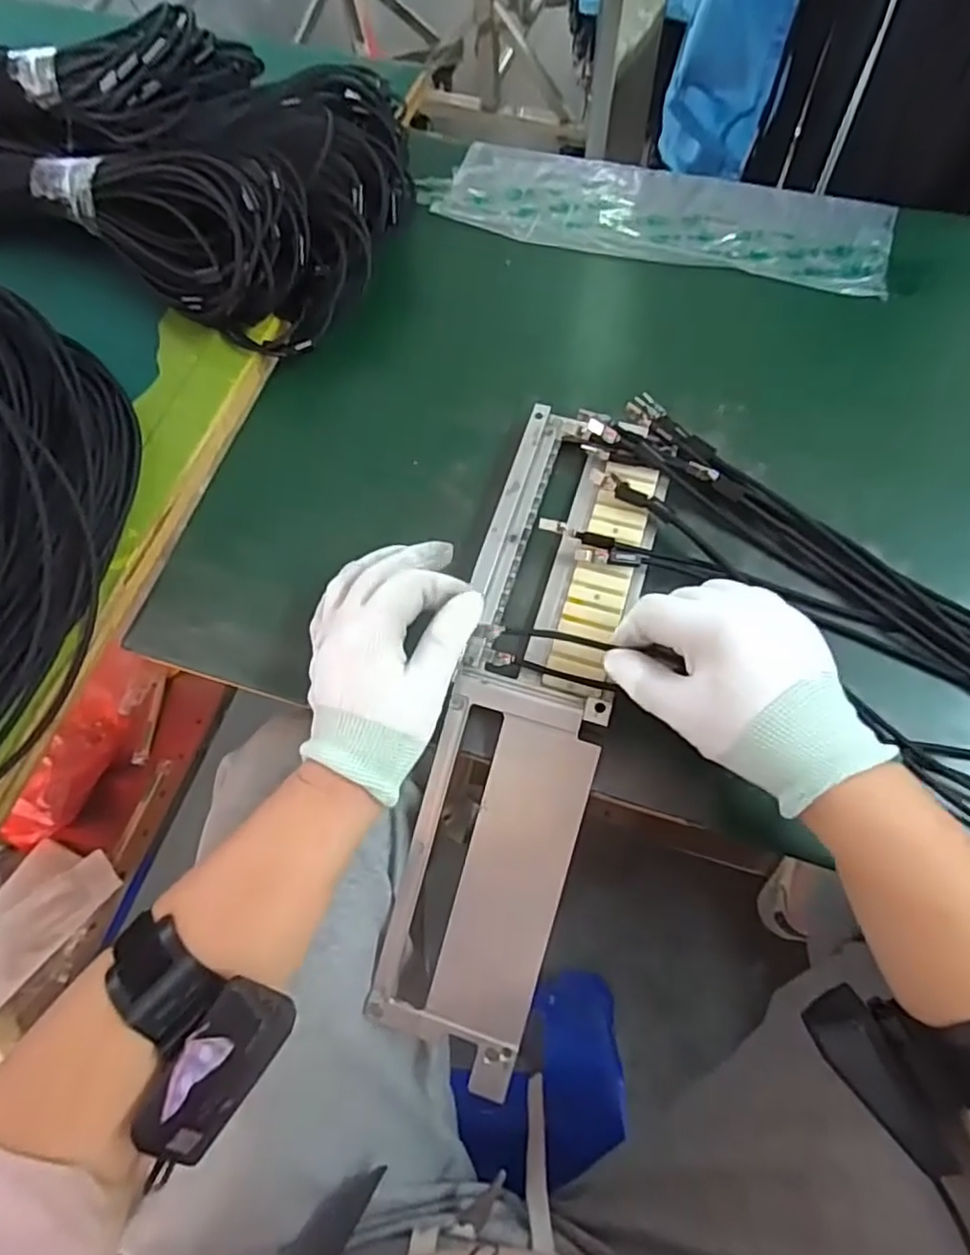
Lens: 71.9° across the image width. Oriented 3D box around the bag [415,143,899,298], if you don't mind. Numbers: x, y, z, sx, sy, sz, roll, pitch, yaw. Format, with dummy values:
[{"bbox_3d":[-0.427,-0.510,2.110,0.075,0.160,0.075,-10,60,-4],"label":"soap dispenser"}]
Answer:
[{"bbox_3d":[0.131,-0.329,0.531,0.356,0.012,0.104,14,69,9],"label":"bag"}]

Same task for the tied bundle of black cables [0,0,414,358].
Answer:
[{"bbox_3d":[-0.409,-0.358,0.504,0.694,0.104,0.206,9,68,7],"label":"tied bundle of black cables"}]

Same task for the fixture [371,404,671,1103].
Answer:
[{"bbox_3d":[0.021,0.050,0.391,0.097,0.044,0.389,13,79,9],"label":"fixture"}]

